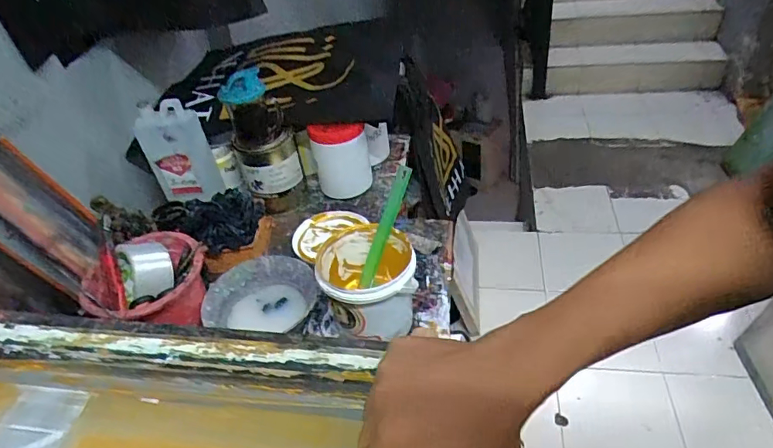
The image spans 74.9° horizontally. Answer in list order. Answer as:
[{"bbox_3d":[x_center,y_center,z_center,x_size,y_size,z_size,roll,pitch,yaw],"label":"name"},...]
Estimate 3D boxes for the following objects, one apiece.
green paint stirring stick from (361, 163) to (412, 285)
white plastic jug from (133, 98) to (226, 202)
[{"bbox_3d":[-0.003,0.007,0.678,0.013,0.175,0.022,27,13,34],"label":"green paint stirring stick"},{"bbox_3d":[-0.373,-0.127,0.909,0.103,0.180,0.058,-8,40,0],"label":"white plastic jug"}]

